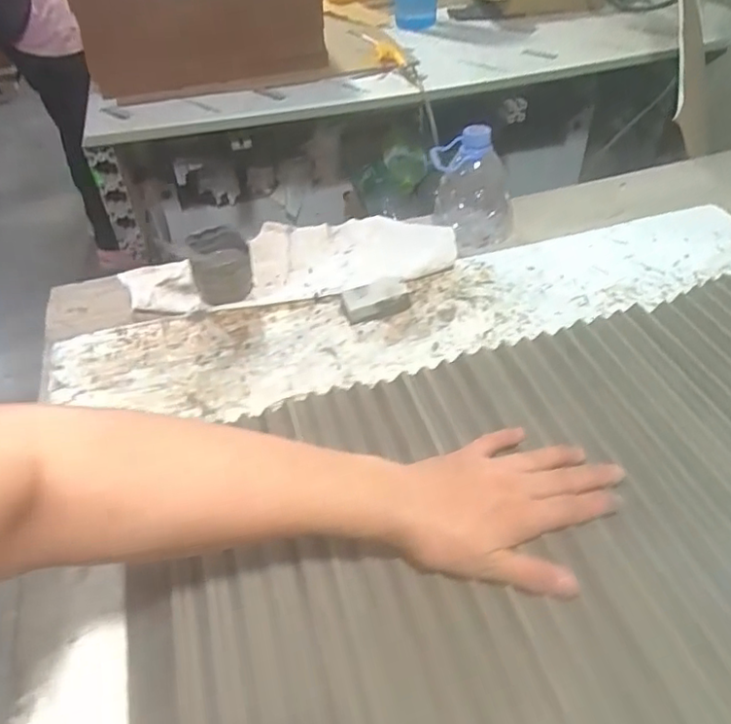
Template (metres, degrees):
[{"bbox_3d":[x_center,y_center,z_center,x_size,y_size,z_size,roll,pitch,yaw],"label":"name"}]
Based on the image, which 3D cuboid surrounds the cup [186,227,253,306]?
[{"bbox_3d":[-0.154,-0.100,0.654,0.059,0.063,0.067,-12,44,-9],"label":"cup"}]

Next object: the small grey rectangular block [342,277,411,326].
[{"bbox_3d":[0.011,-0.066,0.645,0.069,0.025,0.035,-19,43,-15],"label":"small grey rectangular block"}]

